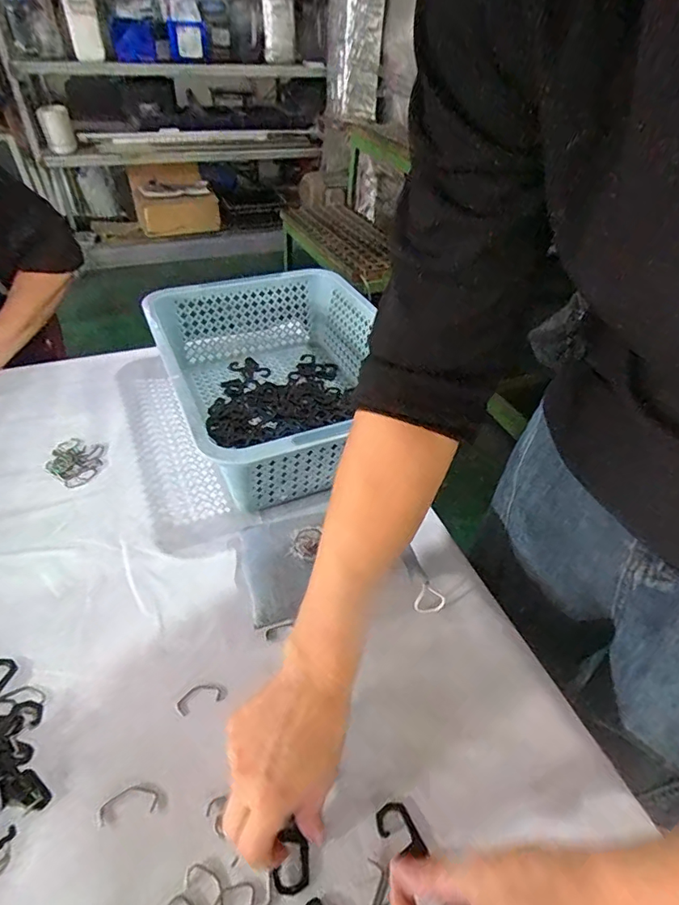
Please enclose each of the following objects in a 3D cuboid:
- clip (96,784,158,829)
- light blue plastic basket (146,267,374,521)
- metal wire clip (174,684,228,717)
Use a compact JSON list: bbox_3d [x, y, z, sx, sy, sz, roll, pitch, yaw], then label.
[{"bbox_3d":[-0.147,0.243,0.334,0.040,0.004,0.020,-9,44,-13],"label":"clip"},{"bbox_3d":[-0.067,-0.100,0.636,0.284,0.122,0.385,-17,47,-20],"label":"light blue plastic basket"},{"bbox_3d":[-0.112,0.197,0.390,0.039,0.004,0.020,-15,46,-19],"label":"metal wire clip"}]

